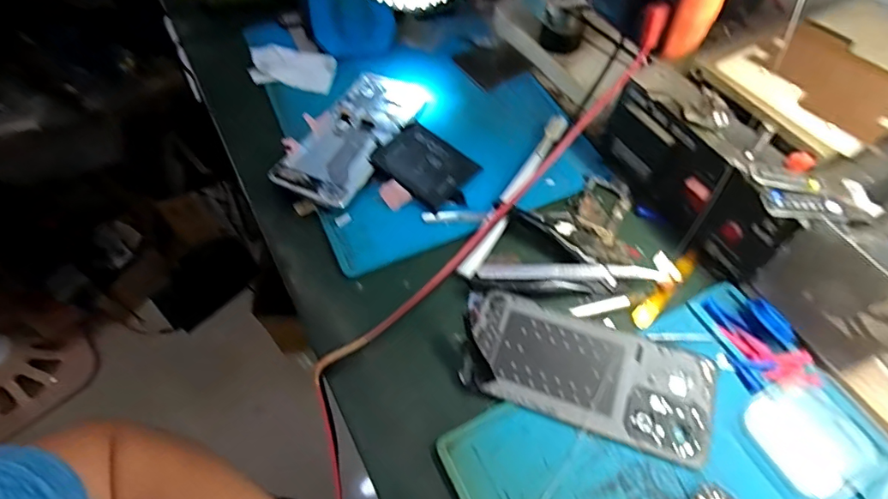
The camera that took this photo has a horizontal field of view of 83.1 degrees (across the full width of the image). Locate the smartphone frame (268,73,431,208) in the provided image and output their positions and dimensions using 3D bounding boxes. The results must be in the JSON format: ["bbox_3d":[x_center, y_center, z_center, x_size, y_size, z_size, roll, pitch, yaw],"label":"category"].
[{"bbox_3d":[-0.078,-0.106,0.454,0.071,0.012,0.168,23,60,15],"label":"smartphone frame"}]

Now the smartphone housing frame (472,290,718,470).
[{"bbox_3d":[0.094,0.080,0.329,0.155,0.007,0.074,18,58,12],"label":"smartphone housing frame"}]

